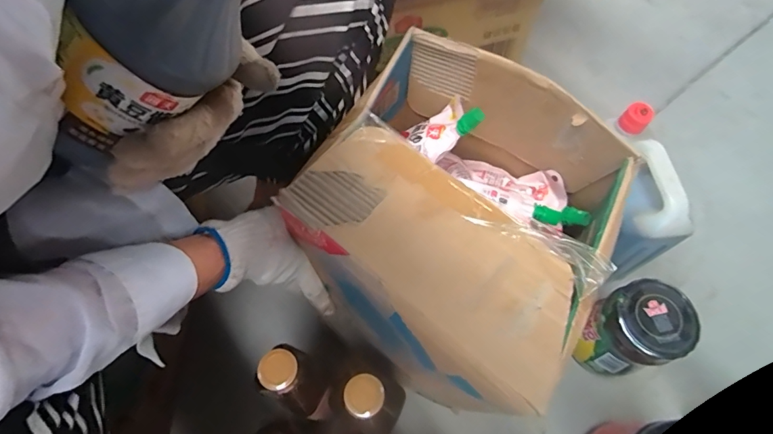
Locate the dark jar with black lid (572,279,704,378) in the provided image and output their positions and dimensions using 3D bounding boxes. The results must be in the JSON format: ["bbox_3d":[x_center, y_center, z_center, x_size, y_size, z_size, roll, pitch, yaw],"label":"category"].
[{"bbox_3d":[0.275,0.140,0.517,0.086,0.157,0.080,0,63,0],"label":"dark jar with black lid"}]

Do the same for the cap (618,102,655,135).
[{"bbox_3d":[0.285,-0.113,0.499,0.029,0.028,0.026,38,69,17],"label":"cap"}]

